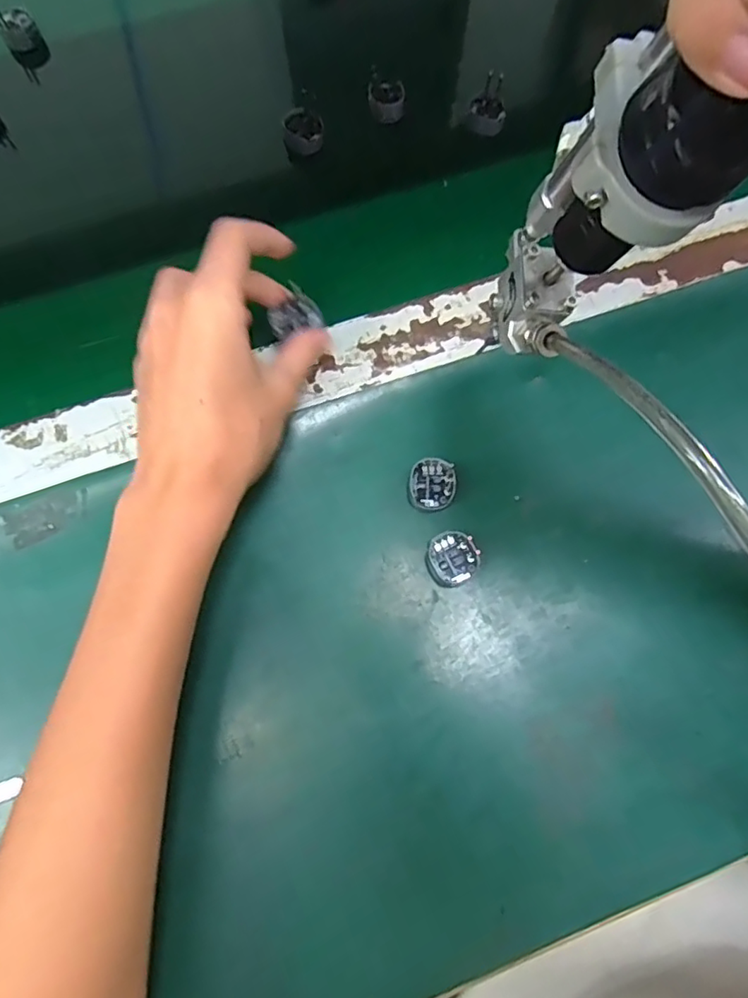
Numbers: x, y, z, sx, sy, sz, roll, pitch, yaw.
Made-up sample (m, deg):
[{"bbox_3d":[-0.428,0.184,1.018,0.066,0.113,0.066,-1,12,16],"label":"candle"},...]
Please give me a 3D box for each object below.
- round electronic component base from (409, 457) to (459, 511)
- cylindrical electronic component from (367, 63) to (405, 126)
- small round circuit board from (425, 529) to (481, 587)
[{"bbox_3d":[0.033,-0.008,0.315,0.025,0.009,0.029,-12,74,-4],"label":"round electronic component base"},{"bbox_3d":[0.009,-0.287,0.403,0.025,0.020,0.031,4,73,0],"label":"cylindrical electronic component"},{"bbox_3d":[0.043,0.032,0.306,0.027,0.008,0.027,0,73,-1],"label":"small round circuit board"}]

